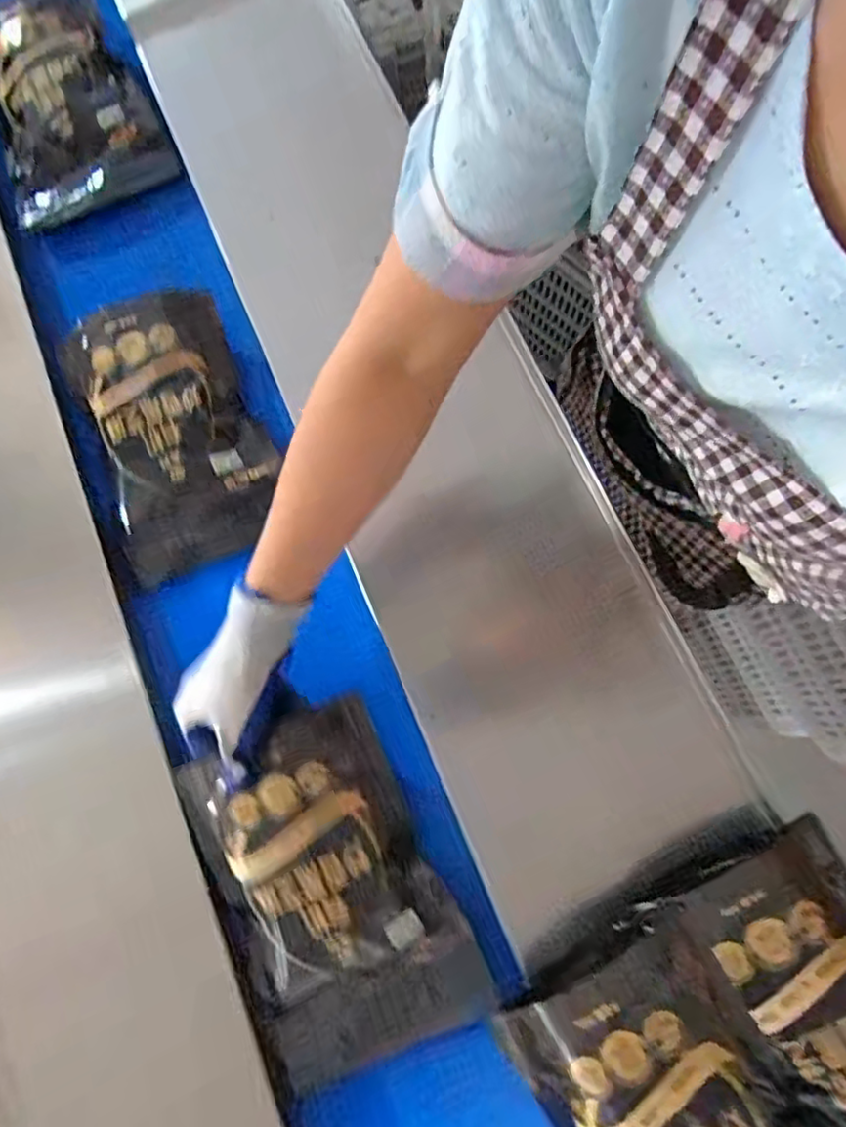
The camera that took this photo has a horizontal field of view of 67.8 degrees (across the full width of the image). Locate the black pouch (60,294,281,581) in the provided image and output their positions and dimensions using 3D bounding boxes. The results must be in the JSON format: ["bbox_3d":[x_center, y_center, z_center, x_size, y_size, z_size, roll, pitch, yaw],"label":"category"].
[{"bbox_3d":[-0.236,-0.127,0.592,0.154,0.053,0.263,-22,80,-4],"label":"black pouch"}]

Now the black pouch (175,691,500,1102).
[{"bbox_3d":[-0.075,0.246,0.482,0.166,0.052,0.250,-26,80,-5],"label":"black pouch"}]

